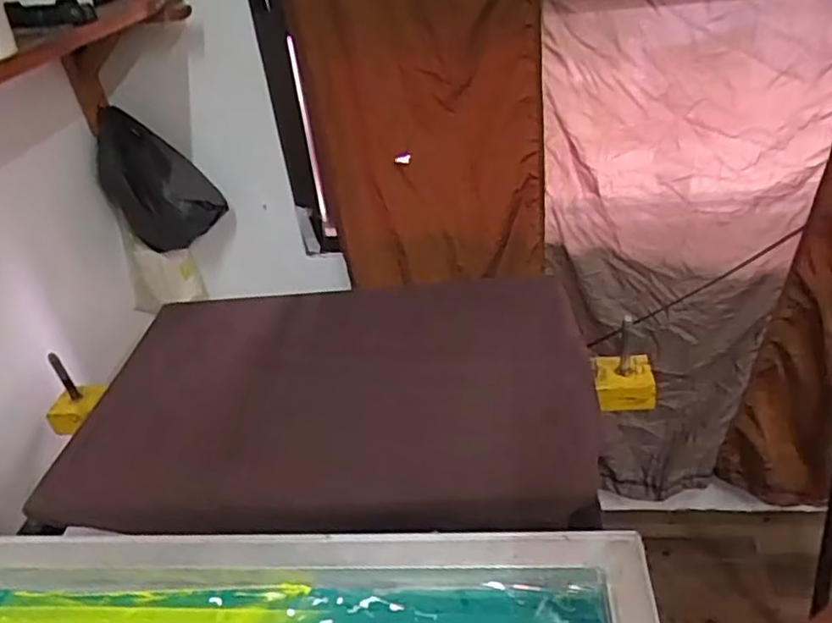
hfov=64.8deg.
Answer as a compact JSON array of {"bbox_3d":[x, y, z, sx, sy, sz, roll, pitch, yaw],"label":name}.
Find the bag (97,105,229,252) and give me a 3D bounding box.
[{"bbox_3d":[-0.437,-0.218,1.126,0.182,0.224,0.106,-20,36,-18],"label":"bag"}]

